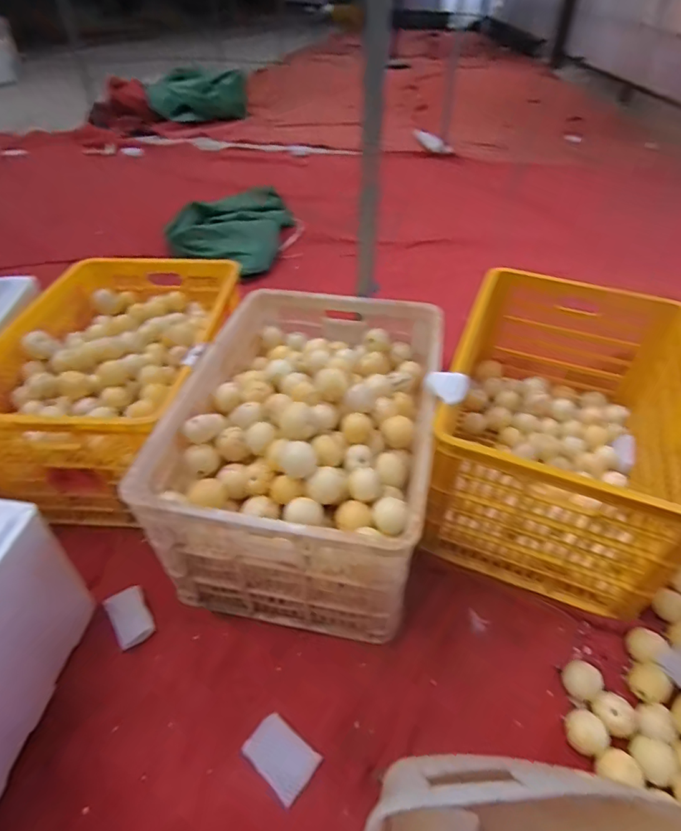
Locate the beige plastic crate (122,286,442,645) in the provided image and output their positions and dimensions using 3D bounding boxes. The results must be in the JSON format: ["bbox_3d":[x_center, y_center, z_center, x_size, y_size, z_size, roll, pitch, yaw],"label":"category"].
[{"bbox_3d":[-0.055,0.056,0.940,0.425,0.317,0.584,8,42,8],"label":"beige plastic crate"}]

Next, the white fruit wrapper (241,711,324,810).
[{"bbox_3d":[-0.086,0.494,0.701,0.098,0.010,0.069,30,49,29],"label":"white fruit wrapper"}]

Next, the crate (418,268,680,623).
[{"bbox_3d":[0.443,0.020,0.975,0.423,0.324,0.624,14,43,15],"label":"crate"}]

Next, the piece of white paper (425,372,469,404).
[{"bbox_3d":[0.170,-0.048,0.778,0.069,0.025,0.060,21,45,22],"label":"piece of white paper"}]

